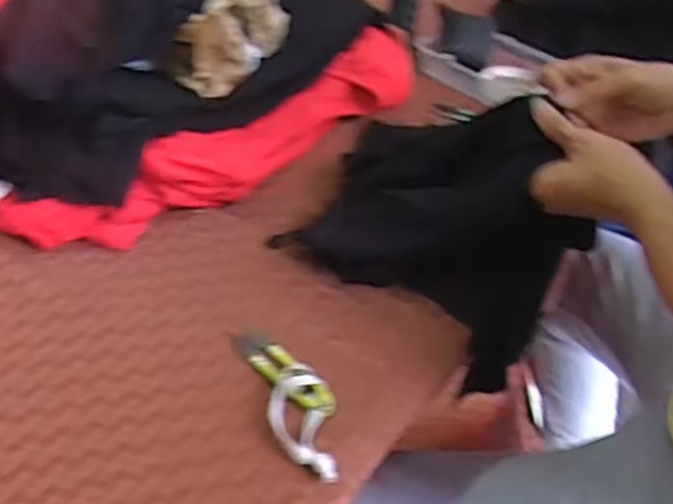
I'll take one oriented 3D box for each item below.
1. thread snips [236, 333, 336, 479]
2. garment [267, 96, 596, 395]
[{"bbox_3d":[-0.029,0.096,0.484,0.044,0.011,0.135,-12,44,-19],"label":"thread snips"},{"bbox_3d":[0.092,-0.014,0.622,0.239,0.208,0.147,17,42,12],"label":"garment"}]

